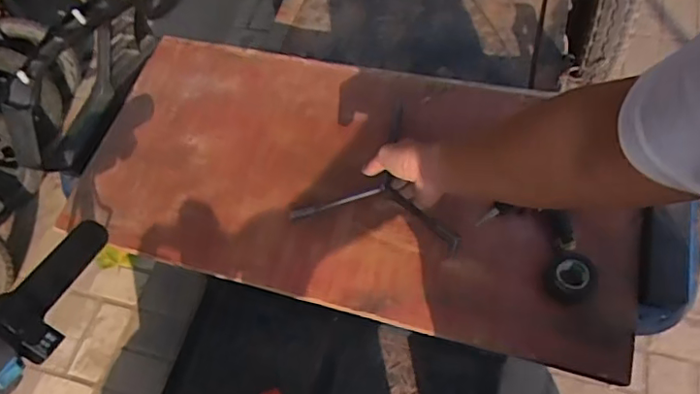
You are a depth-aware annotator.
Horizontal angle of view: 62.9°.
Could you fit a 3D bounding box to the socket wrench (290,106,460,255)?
[{"bbox_3d":[0.054,-0.039,0.790,0.222,0.047,0.200,11,59,12],"label":"socket wrench"}]

